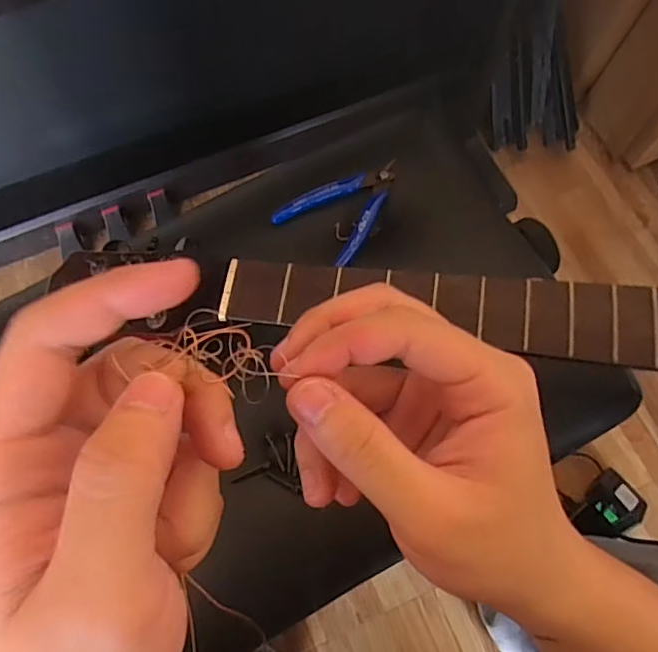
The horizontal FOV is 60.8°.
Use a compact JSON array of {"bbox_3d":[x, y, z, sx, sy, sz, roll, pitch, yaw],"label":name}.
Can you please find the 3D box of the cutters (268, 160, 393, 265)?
[{"bbox_3d":[0.013,-0.105,0.476,0.074,0.016,0.102,34,73,15],"label":"cutters"}]

